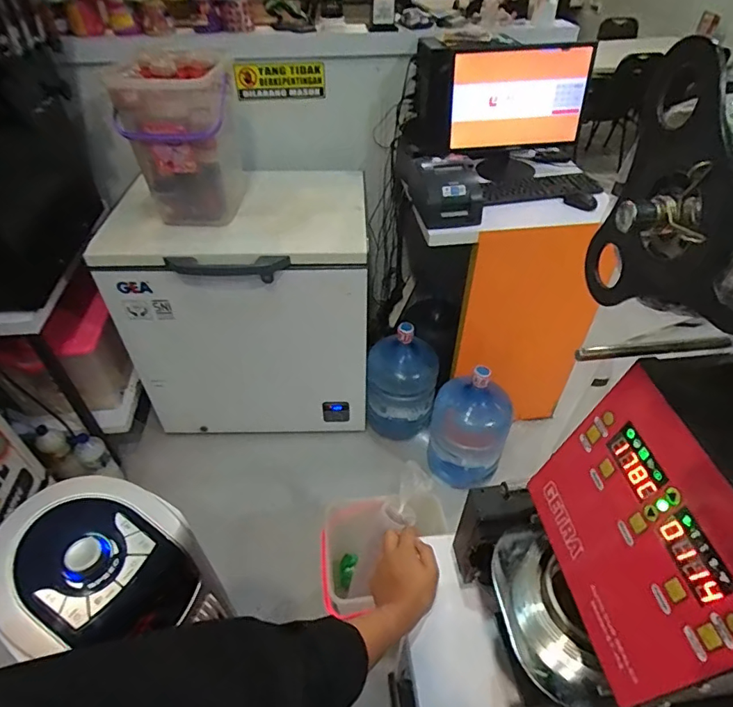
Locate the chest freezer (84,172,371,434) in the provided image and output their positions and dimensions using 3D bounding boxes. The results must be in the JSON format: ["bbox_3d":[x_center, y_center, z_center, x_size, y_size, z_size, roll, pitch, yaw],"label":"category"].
[{"bbox_3d":[-0.403,-0.165,1.788,0.824,0.808,0.539,3,44,3],"label":"chest freezer"}]

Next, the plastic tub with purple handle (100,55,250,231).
[{"bbox_3d":[-0.522,-0.587,1.389,0.309,0.445,0.241,-11,45,-11],"label":"plastic tub with purple handle"}]

